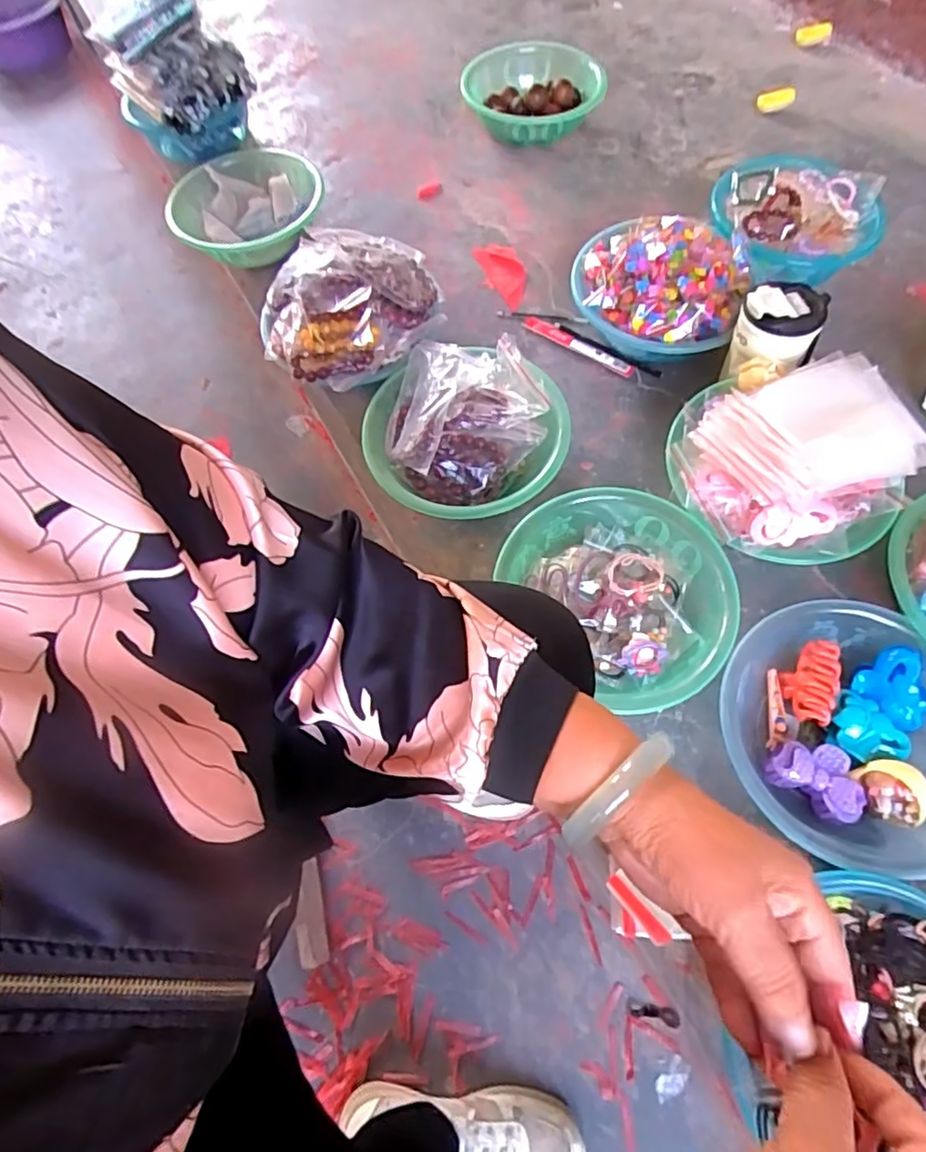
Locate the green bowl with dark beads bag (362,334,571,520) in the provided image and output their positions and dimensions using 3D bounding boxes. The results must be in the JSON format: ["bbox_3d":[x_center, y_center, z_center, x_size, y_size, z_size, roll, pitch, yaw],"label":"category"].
[{"bbox_3d":[0.000,-0.164,0.725,0.231,0.101,0.227,-1,66,2],"label":"green bowl with dark beads bag"}]

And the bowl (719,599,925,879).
[{"bbox_3d":[0.364,0.145,0.563,0.214,0.077,0.225,-1,66,2],"label":"bowl"}]

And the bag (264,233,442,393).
[{"bbox_3d":[-0.148,-0.359,0.771,0.209,0.071,0.241,38,71,19],"label":"bag"}]

